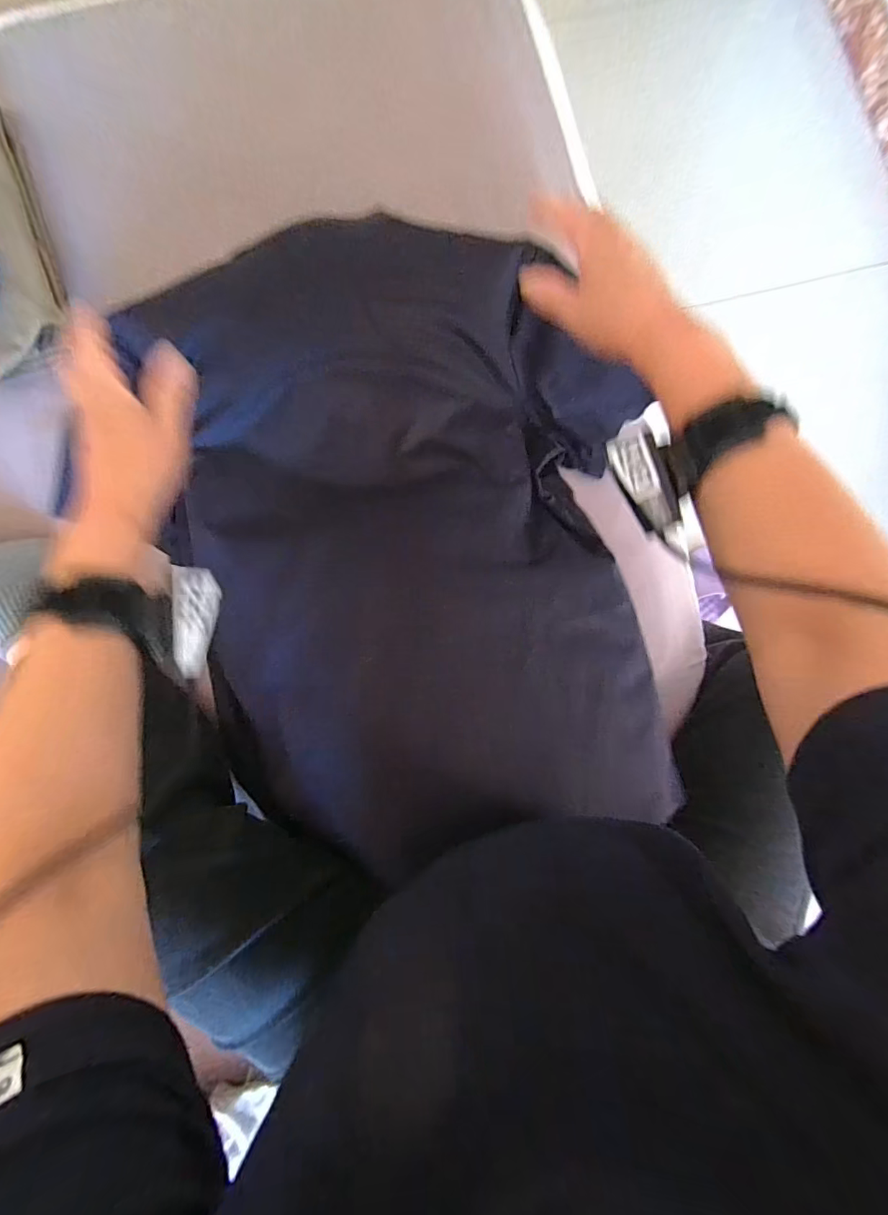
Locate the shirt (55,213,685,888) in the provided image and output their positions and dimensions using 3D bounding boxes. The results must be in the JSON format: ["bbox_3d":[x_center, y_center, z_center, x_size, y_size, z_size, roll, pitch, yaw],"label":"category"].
[{"bbox_3d":[-0.032,-0.069,0.483,0.456,0.089,0.587,-9,86,-2],"label":"shirt"}]

